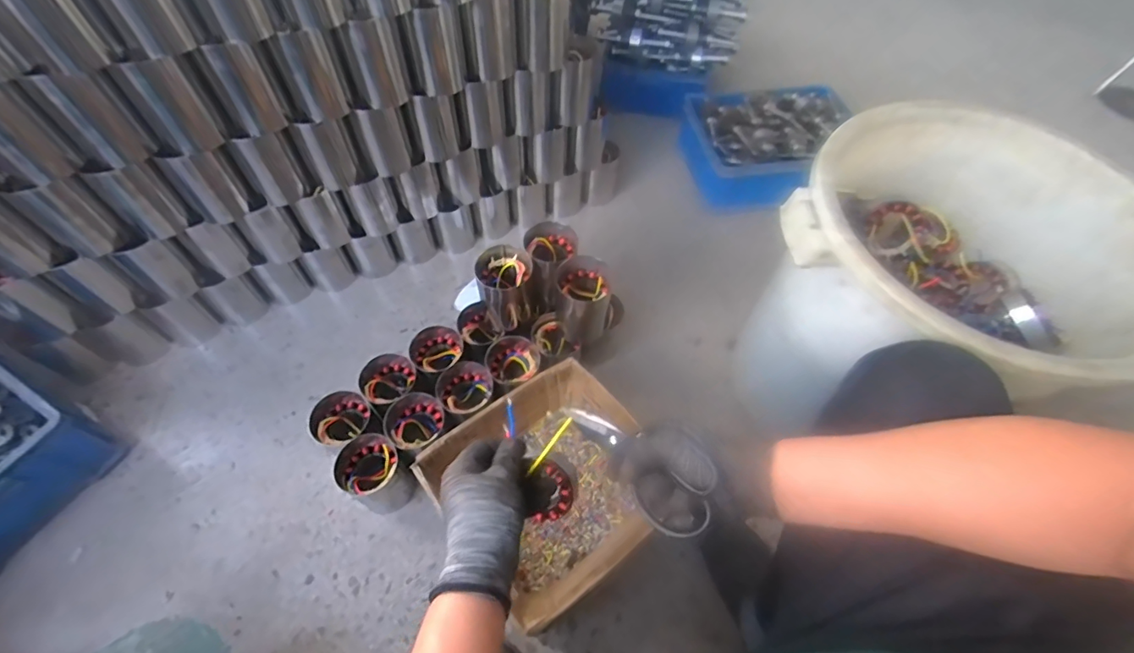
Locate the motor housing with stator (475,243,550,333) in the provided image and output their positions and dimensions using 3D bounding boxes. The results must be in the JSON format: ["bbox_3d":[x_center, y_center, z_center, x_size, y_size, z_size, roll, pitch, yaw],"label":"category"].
[{"bbox_3d":[-0.098,-0.059,0.854,0.106,0.148,0.096,-29,63,-19],"label":"motor housing with stator"}]

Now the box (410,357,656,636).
[{"bbox_3d":[-0.026,0.248,0.776,0.305,0.135,0.303,-36,66,-22],"label":"box"}]

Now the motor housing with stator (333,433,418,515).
[{"bbox_3d":[-0.309,0.243,0.798,0.096,0.104,0.103,-35,65,-21],"label":"motor housing with stator"}]

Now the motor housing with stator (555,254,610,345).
[{"bbox_3d":[0.024,-0.043,0.845,0.090,0.124,0.095,2,58,-1],"label":"motor housing with stator"}]

